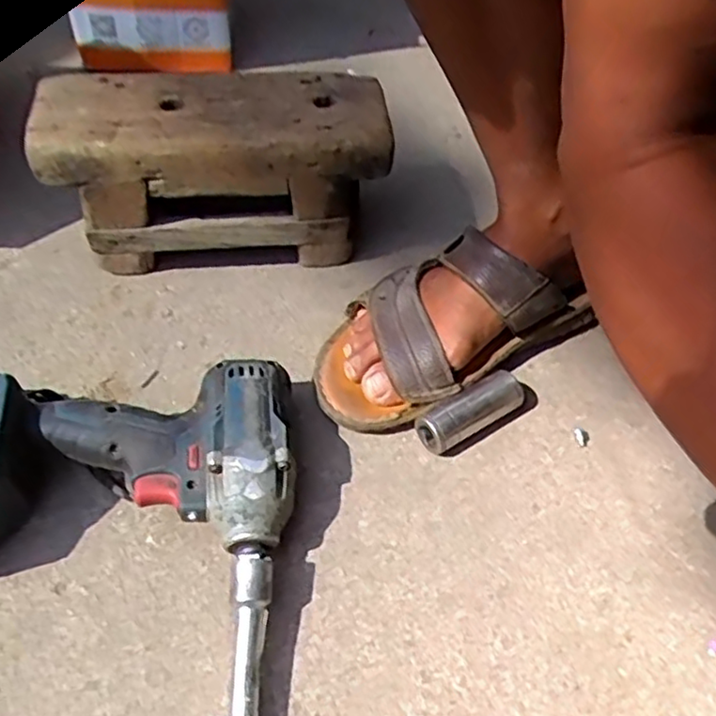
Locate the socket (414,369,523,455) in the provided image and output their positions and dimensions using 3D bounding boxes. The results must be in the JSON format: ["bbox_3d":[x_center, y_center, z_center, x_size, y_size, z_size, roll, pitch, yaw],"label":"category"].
[{"bbox_3d":[0.082,0.040,0.489,0.081,0.025,0.030,-26,59,-22],"label":"socket"}]

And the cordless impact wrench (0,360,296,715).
[{"bbox_3d":[-0.161,0.108,0.381,0.235,0.088,0.251,4,53,-1],"label":"cordless impact wrench"}]

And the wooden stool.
[{"bbox_3d":[-0.109,-0.159,0.533,0.250,0.133,0.108,-8,54,-10],"label":"wooden stool"}]

